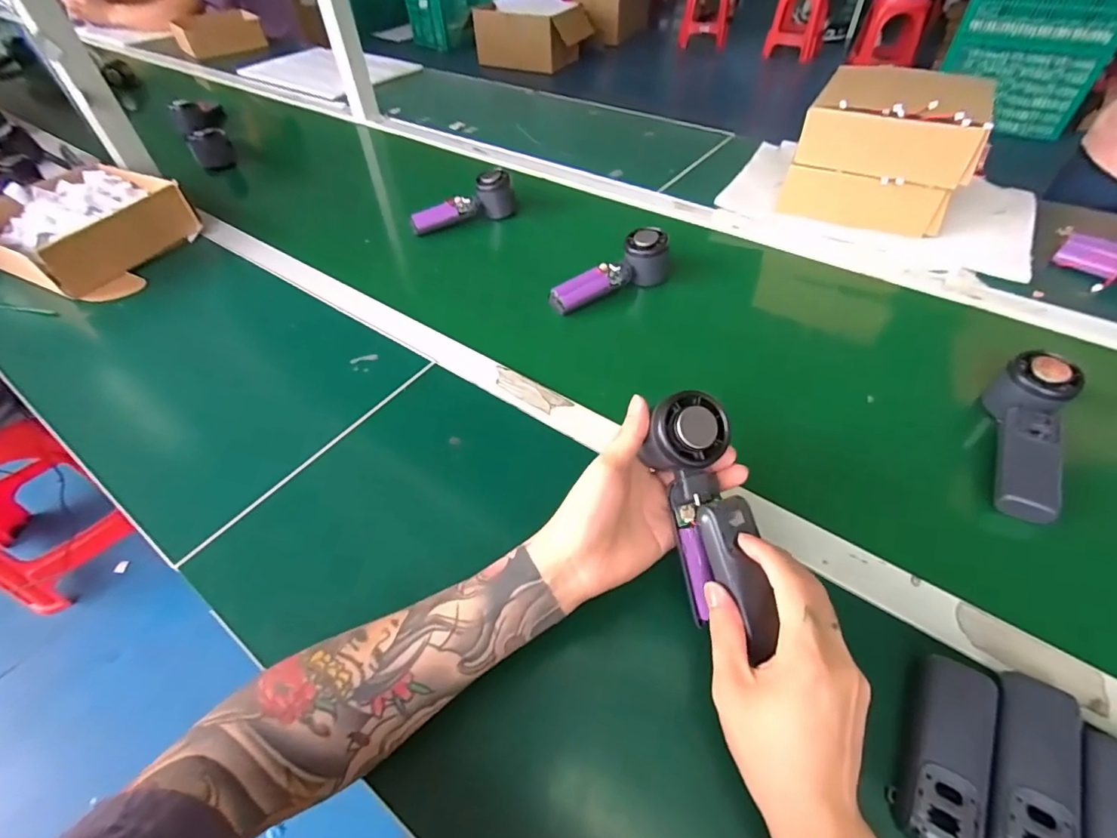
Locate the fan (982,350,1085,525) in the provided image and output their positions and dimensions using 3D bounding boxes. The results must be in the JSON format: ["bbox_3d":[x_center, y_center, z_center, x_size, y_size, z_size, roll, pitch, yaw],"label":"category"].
[{"bbox_3d":[0.415,0.019,0.450,0.048,0.050,0.160,19,66,16],"label":"fan"}]

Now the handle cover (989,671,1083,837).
[{"bbox_3d":[0.283,0.209,0.304,0.041,0.019,0.106,24,55,19],"label":"handle cover"}]

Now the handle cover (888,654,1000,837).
[{"bbox_3d":[0.239,0.203,0.314,0.043,0.022,0.108,24,55,20],"label":"handle cover"}]

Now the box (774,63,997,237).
[{"bbox_3d":[0.434,-0.357,0.678,0.205,0.166,0.125,28,57,22],"label":"box"}]

